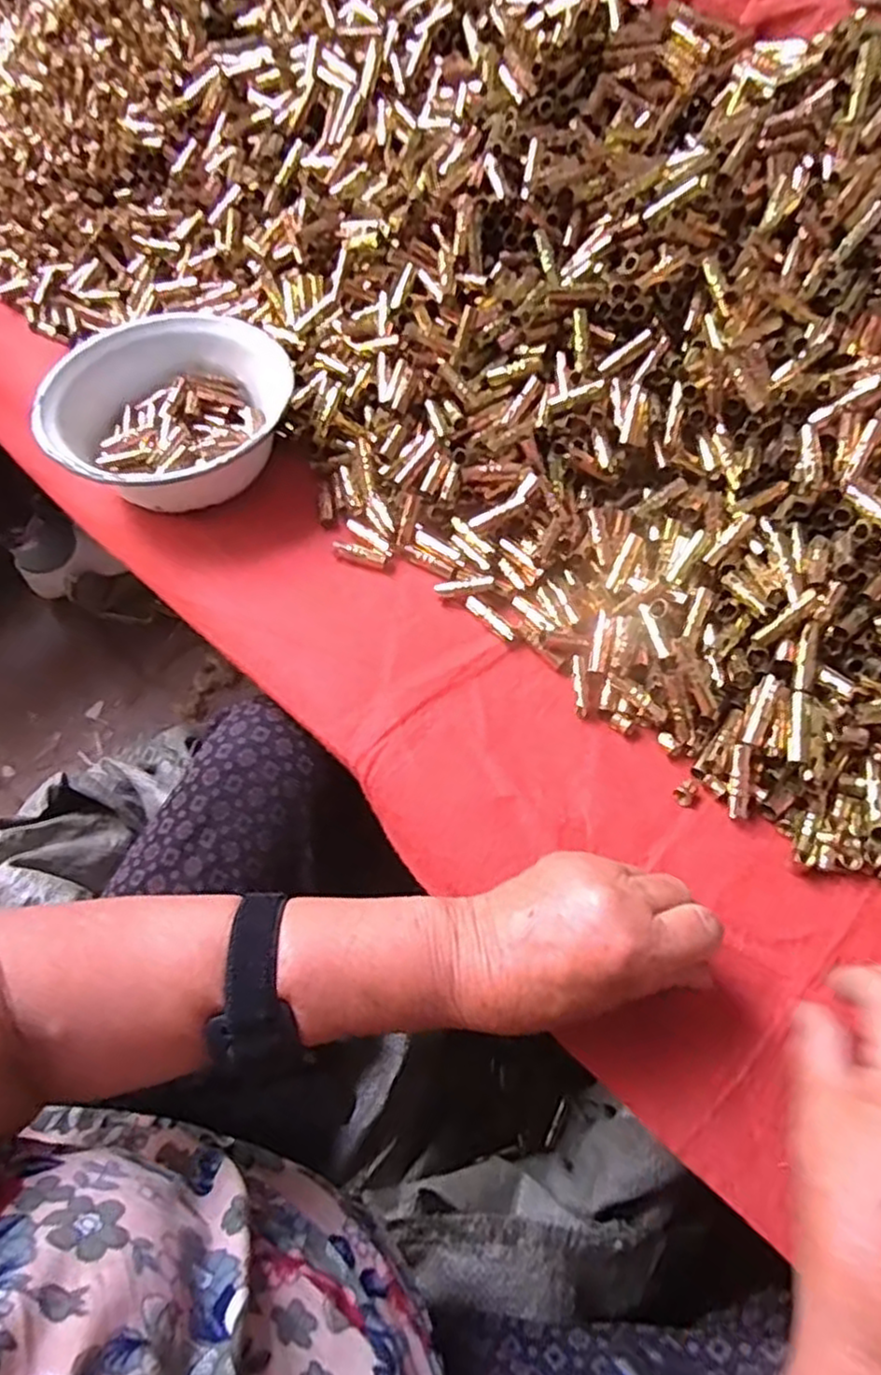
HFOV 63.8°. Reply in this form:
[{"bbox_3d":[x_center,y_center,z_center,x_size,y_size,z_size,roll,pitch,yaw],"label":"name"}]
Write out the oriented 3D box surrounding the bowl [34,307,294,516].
[{"bbox_3d":[-0.199,-0.203,0.534,0.173,0.066,0.173,-1,60,2],"label":"bowl"}]

